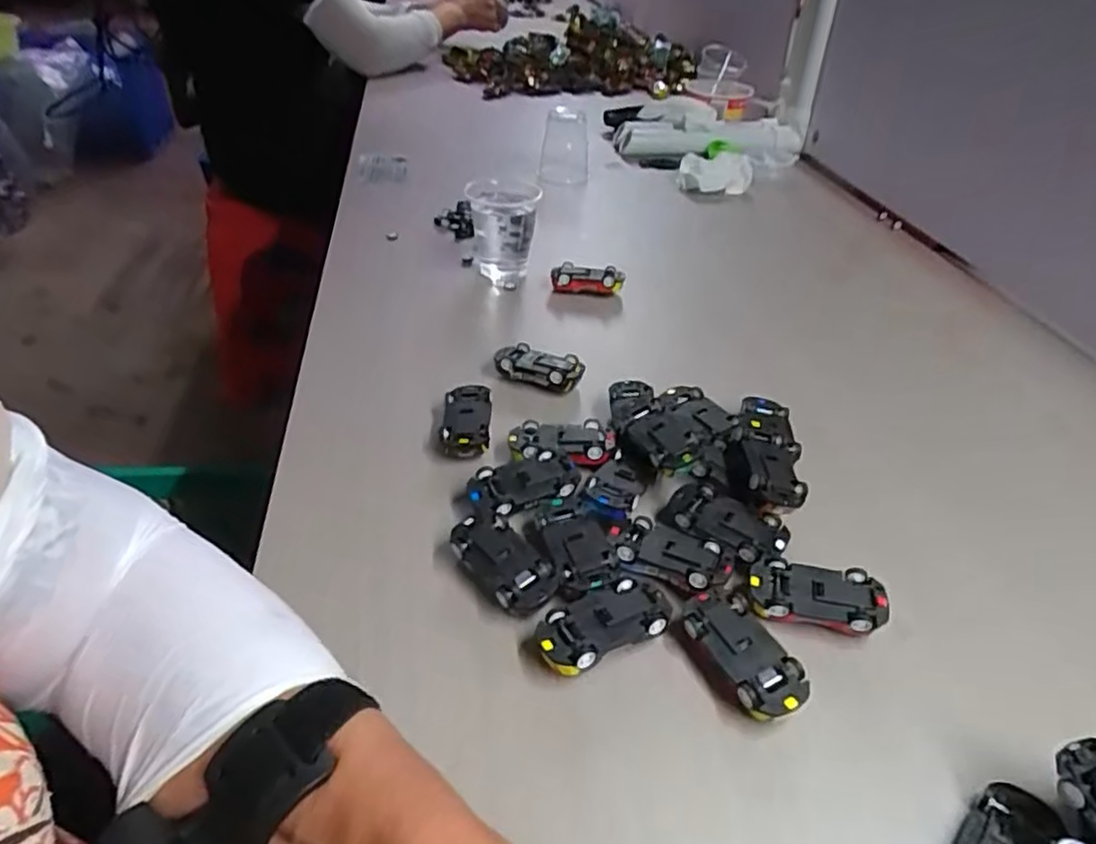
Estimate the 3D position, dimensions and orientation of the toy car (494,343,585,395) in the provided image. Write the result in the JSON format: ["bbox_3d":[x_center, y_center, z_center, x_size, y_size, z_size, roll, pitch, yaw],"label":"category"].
[{"bbox_3d":[-0.006,-0.037,0.500,0.064,0.023,0.024,13,41,16],"label":"toy car"}]

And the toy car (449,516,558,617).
[{"bbox_3d":[-0.023,0.074,0.358,0.031,0.017,0.064,-27,47,-29],"label":"toy car"}]

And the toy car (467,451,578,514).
[{"bbox_3d":[-0.015,0.038,0.402,0.060,0.018,0.032,-17,42,-19],"label":"toy car"}]

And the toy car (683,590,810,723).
[{"bbox_3d":[0.089,0.106,0.321,0.031,0.016,0.063,-19,43,-21],"label":"toy car"}]

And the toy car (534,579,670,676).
[{"bbox_3d":[0.025,0.097,0.330,0.062,0.016,0.031,-19,43,-21],"label":"toy car"}]

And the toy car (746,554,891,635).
[{"bbox_3d":[0.133,0.087,0.349,0.065,0.016,0.031,8,40,10],"label":"toy car"}]

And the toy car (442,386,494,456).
[{"bbox_3d":[-0.051,0.001,0.451,0.030,0.020,0.060,-2,40,-1],"label":"toy car"}]

